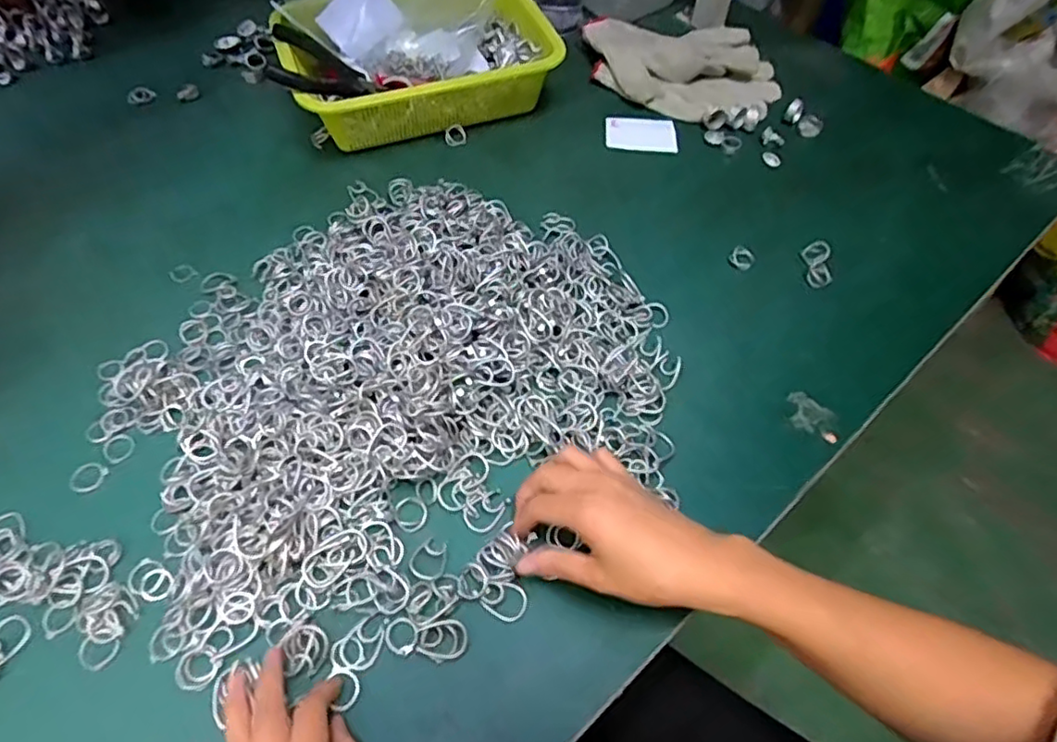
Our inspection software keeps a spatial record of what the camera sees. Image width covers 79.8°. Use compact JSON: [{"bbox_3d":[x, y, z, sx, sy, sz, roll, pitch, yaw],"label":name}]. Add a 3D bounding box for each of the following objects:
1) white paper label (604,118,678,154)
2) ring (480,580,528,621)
[{"bbox_3d":[0.120,-0.253,0.677,0.074,0.004,0.051,3,61,2],"label":"white paper label"},{"bbox_3d":[-0.014,0.145,0.398,0.025,0.004,0.024,2,64,-3],"label":"ring"}]

